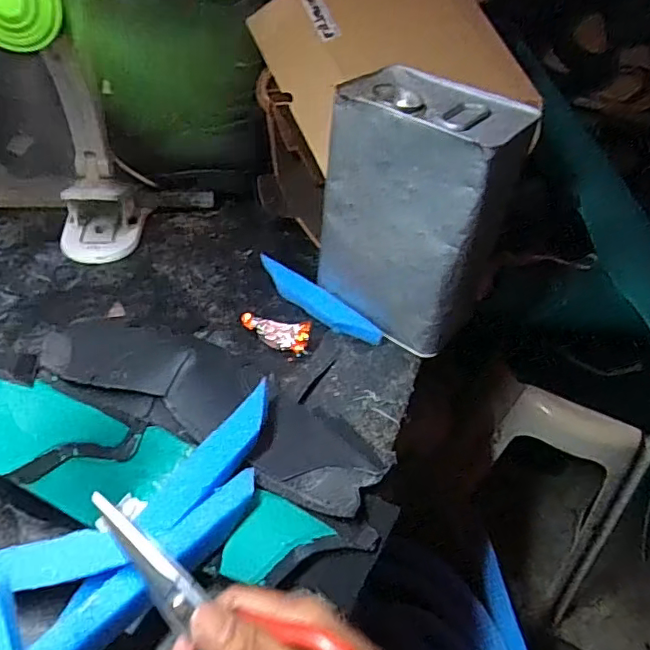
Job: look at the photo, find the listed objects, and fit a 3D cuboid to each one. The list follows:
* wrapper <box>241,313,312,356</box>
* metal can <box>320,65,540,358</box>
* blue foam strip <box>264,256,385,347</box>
[{"bbox_3d":[-0.051,0.009,0.560,0.071,0.028,0.024,15,43,8],"label":"wrapper"},{"bbox_3d":[0.088,-0.104,0.550,0.150,0.231,0.105,32,48,25],"label":"metal can"},{"bbox_3d":[-0.012,-0.026,0.602,0.169,0.016,0.032,35,50,28],"label":"blue foam strip"}]

